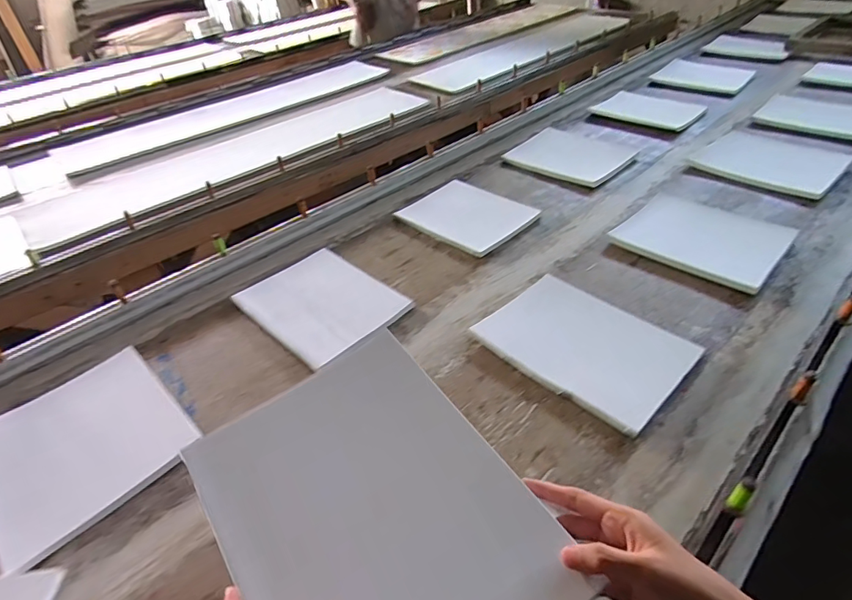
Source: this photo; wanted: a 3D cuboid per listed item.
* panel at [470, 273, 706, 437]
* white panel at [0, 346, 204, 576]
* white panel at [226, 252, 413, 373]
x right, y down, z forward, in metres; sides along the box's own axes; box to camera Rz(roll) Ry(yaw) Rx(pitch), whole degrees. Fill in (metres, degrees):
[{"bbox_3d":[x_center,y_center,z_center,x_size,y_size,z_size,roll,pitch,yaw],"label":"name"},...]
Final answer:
[{"bbox_3d":[0.228,0.061,0.706,0.196,0.013,0.273,-31,45,-26],"label":"panel"},{"bbox_3d":[-0.464,0.189,0.646,0.263,0.012,0.229,31,50,33],"label":"white panel"},{"bbox_3d":[-0.185,0.002,0.833,0.199,0.016,0.270,-34,46,-29],"label":"white panel"}]

